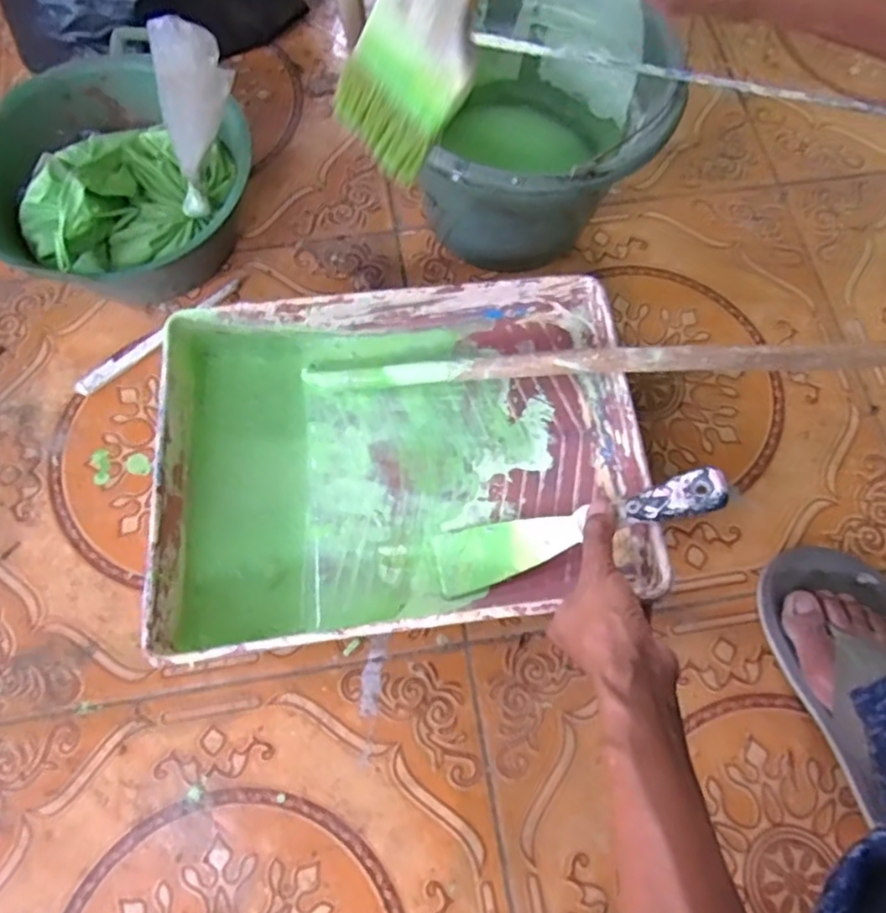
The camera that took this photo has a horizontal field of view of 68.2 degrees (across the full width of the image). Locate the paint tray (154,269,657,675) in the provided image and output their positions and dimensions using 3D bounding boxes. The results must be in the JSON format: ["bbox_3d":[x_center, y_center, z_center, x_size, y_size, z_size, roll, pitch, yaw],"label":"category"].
[{"bbox_3d":[-0.040,0.003,0.523,0.373,0.093,0.272,-5,70,-2],"label":"paint tray"}]

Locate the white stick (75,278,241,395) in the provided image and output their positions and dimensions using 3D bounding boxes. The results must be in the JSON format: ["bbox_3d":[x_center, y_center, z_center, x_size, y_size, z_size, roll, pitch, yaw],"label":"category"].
[{"bbox_3d":[-0.265,-0.115,0.614,0.176,0.008,0.017,-38,74,-12],"label":"white stick"}]

